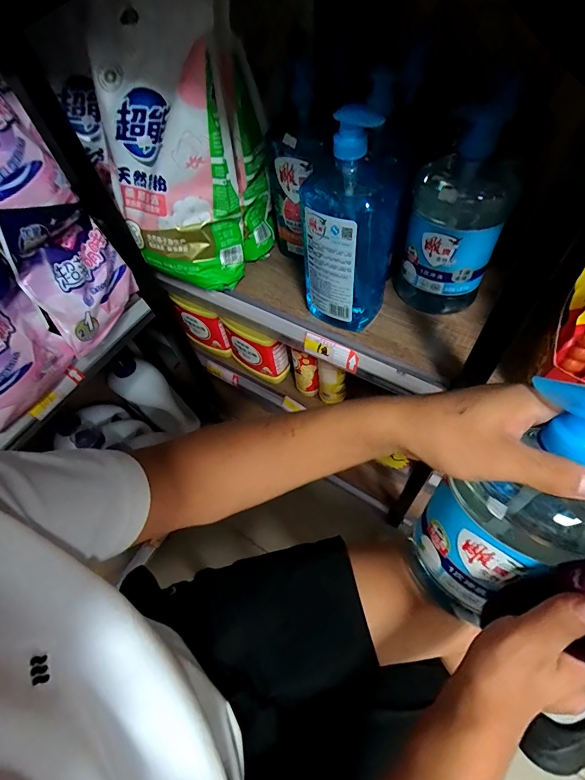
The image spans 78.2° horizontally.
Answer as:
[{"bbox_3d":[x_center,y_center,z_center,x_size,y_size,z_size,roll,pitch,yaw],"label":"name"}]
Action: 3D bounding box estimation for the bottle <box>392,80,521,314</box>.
[{"bbox_3d":[0.219,-0.227,0.492,0.119,0.239,0.123,15,60,16],"label":"bottle"}]

